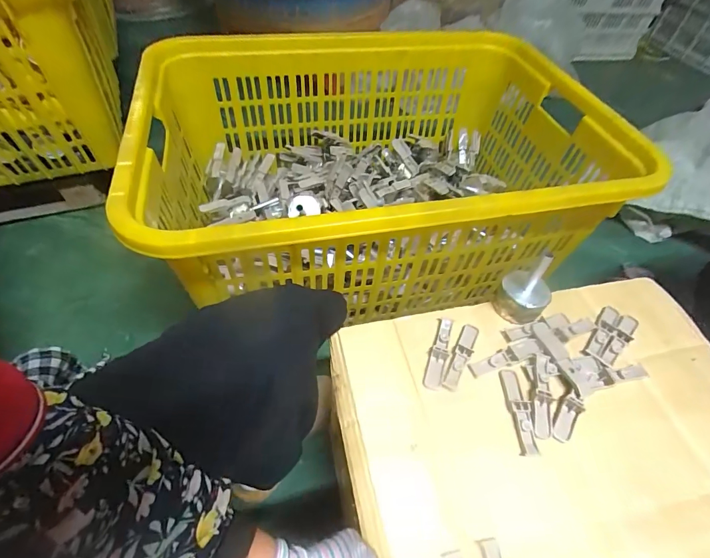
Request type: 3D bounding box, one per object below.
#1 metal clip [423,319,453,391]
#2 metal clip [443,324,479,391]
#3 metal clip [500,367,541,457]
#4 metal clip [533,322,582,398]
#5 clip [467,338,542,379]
[{"bbox_3d":[0.107,0.090,0.470,0.022,0.005,0.101,17,53,9],"label":"metal clip"},{"bbox_3d":[0.135,0.094,0.466,0.020,0.010,0.097,23,54,13],"label":"metal clip"},{"bbox_3d":[0.189,0.149,0.428,0.024,0.011,0.096,1,52,-4],"label":"metal clip"},{"bbox_3d":[0.250,0.097,0.455,0.019,0.010,0.096,-11,54,-12],"label":"metal clip"},{"bbox_3d":[0.187,0.098,0.465,0.095,0.013,0.024,-14,55,-14],"label":"clip"}]

